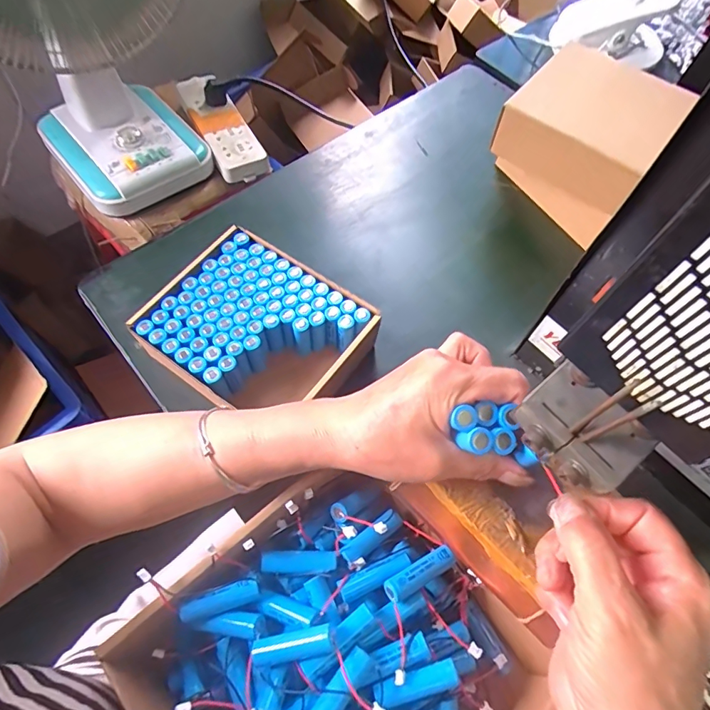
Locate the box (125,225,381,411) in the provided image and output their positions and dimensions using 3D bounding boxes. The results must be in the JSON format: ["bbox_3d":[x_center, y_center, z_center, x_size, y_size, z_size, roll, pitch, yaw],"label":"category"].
[{"bbox_3d":[-0.081,-0.015,0.398,0.165,0.058,0.139,32,67,14],"label":"box"}]

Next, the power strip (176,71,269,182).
[{"bbox_3d":[-0.233,-0.398,0.779,0.080,0.041,0.267,-25,67,-13],"label":"power strip"}]

